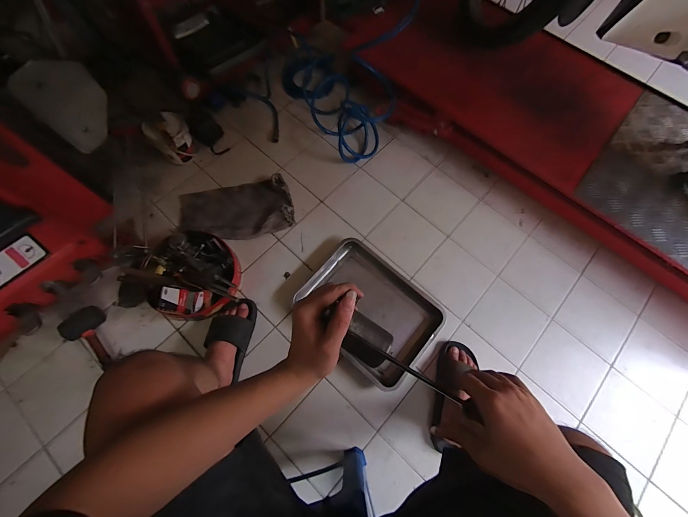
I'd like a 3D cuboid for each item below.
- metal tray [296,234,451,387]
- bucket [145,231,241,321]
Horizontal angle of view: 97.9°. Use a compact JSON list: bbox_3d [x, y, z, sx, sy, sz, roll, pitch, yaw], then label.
[{"bbox_3d":[0.074,0.147,0.888,0.393,0.041,0.291,40,74,11],"label":"metal tray"},{"bbox_3d":[-0.440,0.042,0.859,0.249,0.105,0.264,1,71,-2],"label":"bucket"}]

